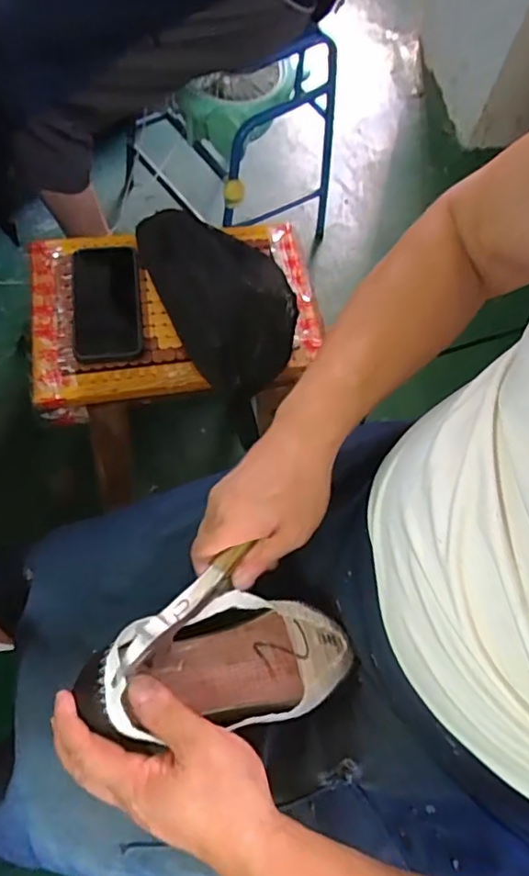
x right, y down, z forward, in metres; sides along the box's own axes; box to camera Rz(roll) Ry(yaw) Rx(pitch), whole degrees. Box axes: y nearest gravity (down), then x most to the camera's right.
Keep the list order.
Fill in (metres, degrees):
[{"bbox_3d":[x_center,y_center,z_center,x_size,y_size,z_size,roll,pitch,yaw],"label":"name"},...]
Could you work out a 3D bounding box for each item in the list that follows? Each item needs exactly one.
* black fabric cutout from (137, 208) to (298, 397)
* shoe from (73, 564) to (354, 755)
[{"bbox_3d":[-0.054,-0.191,0.699,0.148,0.059,0.275,-19,68,-15],"label":"black fabric cutout"},{"bbox_3d":[-0.018,0.154,0.416,0.203,0.068,0.092,7,61,-34],"label":"shoe"}]

